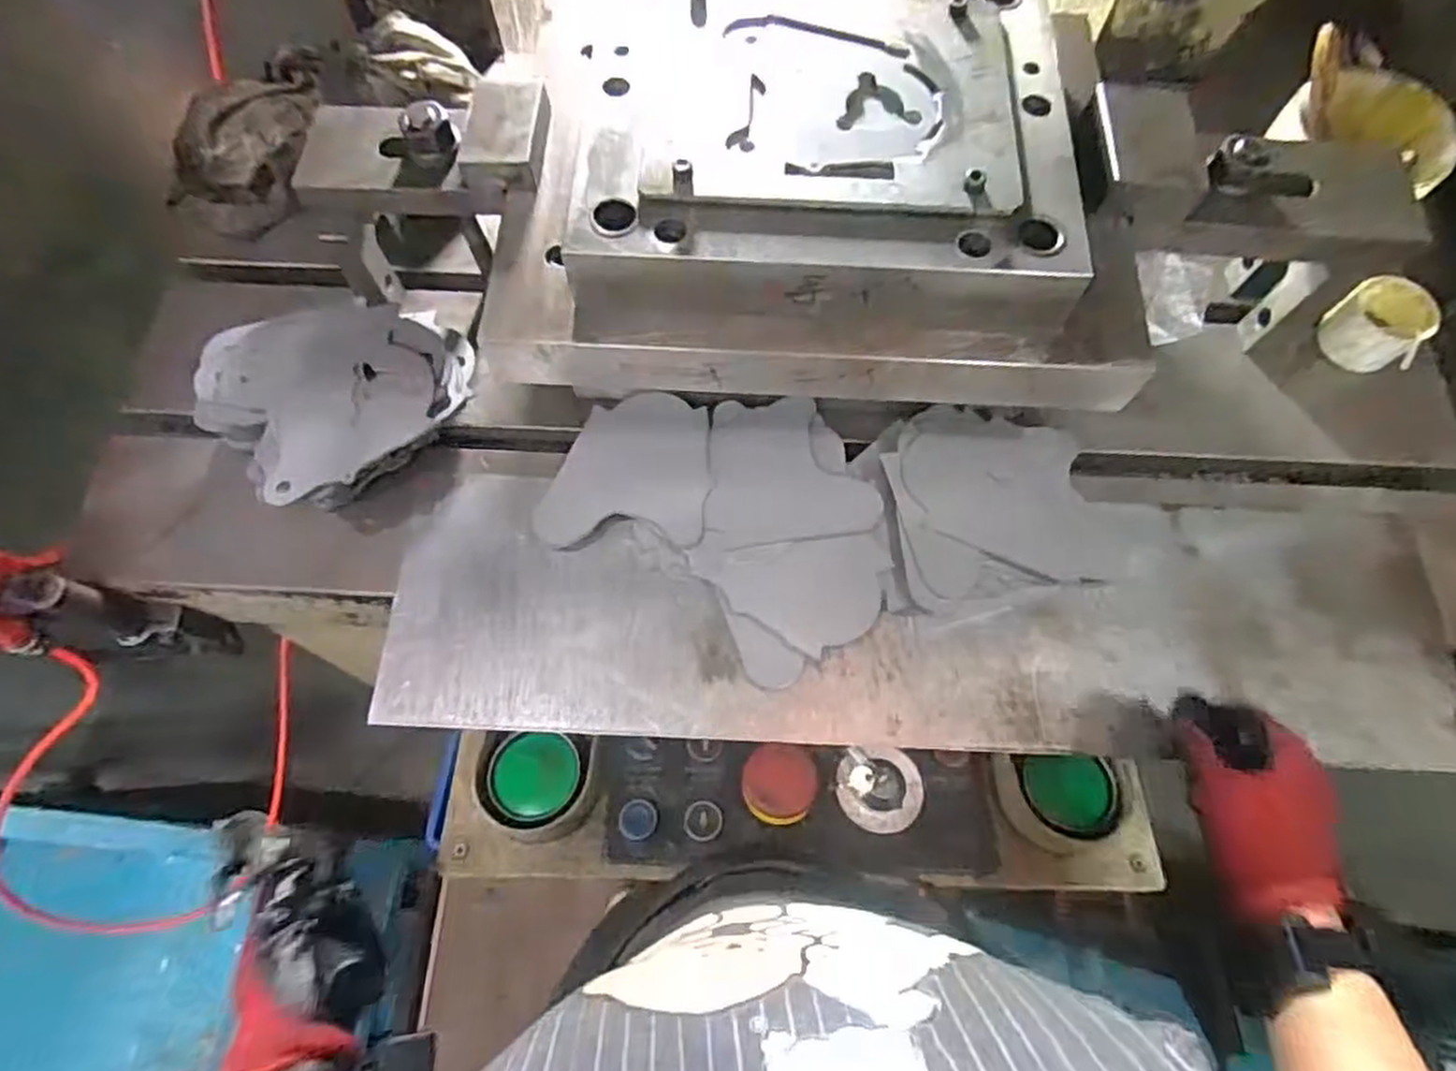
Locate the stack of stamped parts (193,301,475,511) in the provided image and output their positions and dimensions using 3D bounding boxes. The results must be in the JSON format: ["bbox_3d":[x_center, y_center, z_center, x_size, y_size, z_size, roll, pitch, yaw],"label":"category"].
[{"bbox_3d":[-0.297,-0.097,0.565,0.188,0.059,0.173,-11,69,-4],"label":"stack of stamped parts"}]

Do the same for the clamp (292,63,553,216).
[{"bbox_3d":[-0.219,-0.278,0.532,0.181,0.050,0.101,5,69,2],"label":"clamp"}]

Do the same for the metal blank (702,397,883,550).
[{"bbox_3d":[0.046,-0.054,0.583,0.130,0.011,0.124,-5,69,-1],"label":"metal blank"}]

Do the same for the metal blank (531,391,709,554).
[{"bbox_3d":[-0.081,-0.053,0.591,0.129,0.005,0.126,-1,71,5],"label":"metal blank"}]

